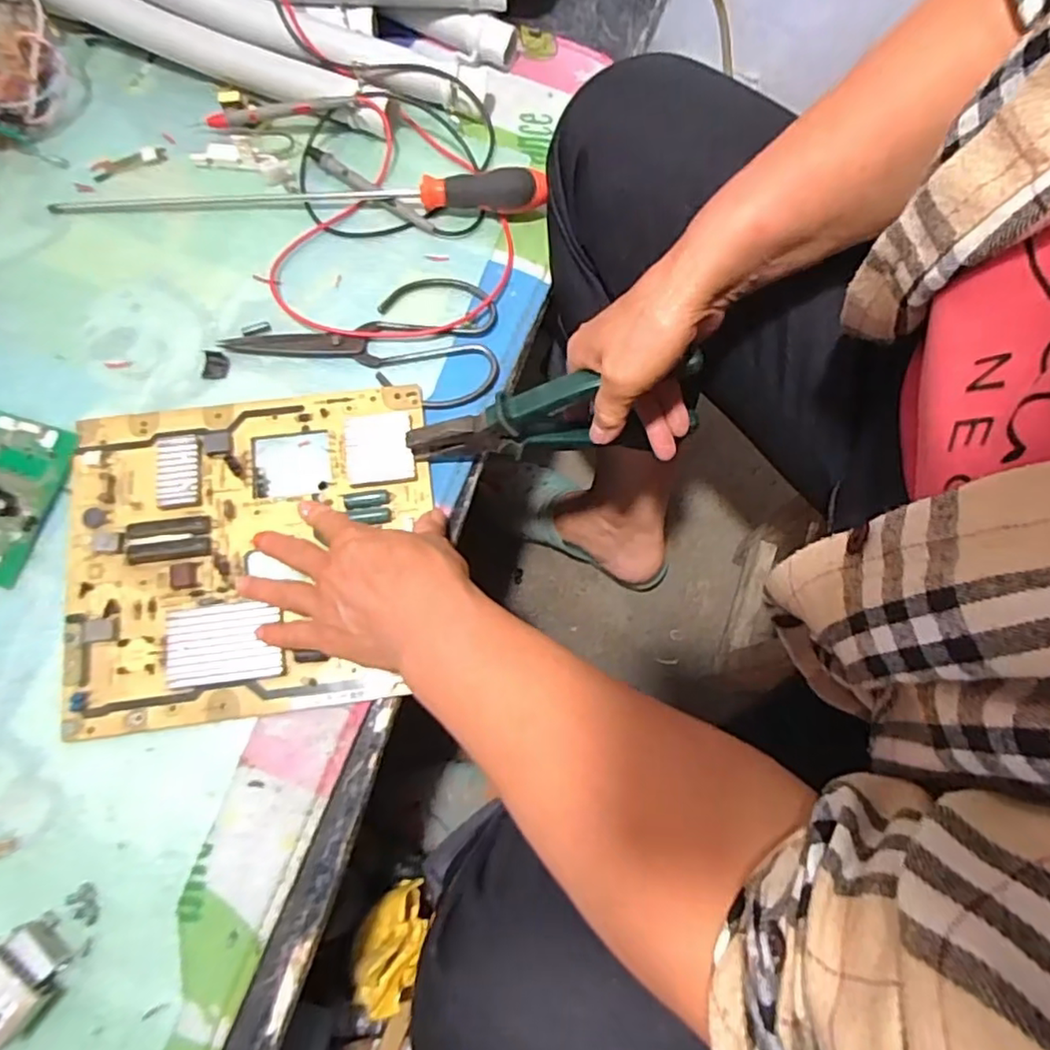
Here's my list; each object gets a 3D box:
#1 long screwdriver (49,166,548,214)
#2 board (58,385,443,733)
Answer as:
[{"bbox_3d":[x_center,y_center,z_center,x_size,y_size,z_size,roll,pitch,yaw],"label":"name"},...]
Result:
[{"bbox_3d":[-0.176,-0.265,0.499,0.383,0.029,0.027,0,74,-1],"label":"long screwdriver"},{"bbox_3d":[-0.184,0.016,0.430,0.234,0.013,0.217,-7,76,-3],"label":"board"}]

